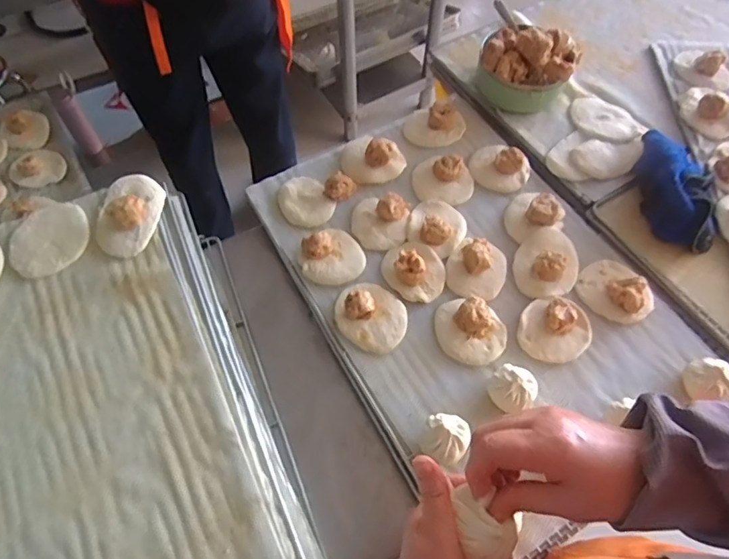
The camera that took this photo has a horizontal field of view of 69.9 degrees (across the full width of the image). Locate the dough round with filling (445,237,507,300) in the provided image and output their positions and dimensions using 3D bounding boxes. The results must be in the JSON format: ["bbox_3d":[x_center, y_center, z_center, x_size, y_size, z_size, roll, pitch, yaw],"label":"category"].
[{"bbox_3d":[0.150,-0.018,0.688,0.077,0.028,0.082,0,60,0],"label":"dough round with filling"}]

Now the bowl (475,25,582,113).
[{"bbox_3d":[0.258,-0.346,0.821,0.145,0.110,0.139,0,60,0],"label":"bowl"}]

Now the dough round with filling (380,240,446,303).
[{"bbox_3d":[0.067,-0.018,0.687,0.075,0.029,0.090,-36,67,-19],"label":"dough round with filling"}]

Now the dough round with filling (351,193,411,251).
[{"bbox_3d":[0.022,-0.085,0.725,0.078,0.032,0.075,0,60,0],"label":"dough round with filling"}]

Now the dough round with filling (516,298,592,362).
[{"bbox_3d":[0.240,0.057,0.646,0.086,0.041,0.079,0,60,0],"label":"dough round with filling"}]

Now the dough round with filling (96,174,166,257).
[{"bbox_3d":[-0.294,-0.086,0.643,0.073,0.039,0.121,-5,61,-3],"label":"dough round with filling"}]

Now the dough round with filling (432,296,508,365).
[{"bbox_3d":[0.131,0.061,0.647,0.090,0.034,0.072,28,64,15],"label":"dough round with filling"}]

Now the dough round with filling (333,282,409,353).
[{"bbox_3d":[0.010,0.040,0.655,0.084,0.040,0.097,-38,67,-19],"label":"dough round with filling"}]

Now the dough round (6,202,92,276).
[{"bbox_3d":[-0.383,-0.050,0.633,0.093,0.012,0.089,-19,62,-11],"label":"dough round"}]

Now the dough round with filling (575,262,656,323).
[{"bbox_3d":[0.330,0.011,0.676,0.091,0.028,0.077,36,67,18],"label":"dough round with filling"}]

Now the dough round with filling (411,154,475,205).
[{"bbox_3d":[0.117,-0.151,0.768,0.089,0.027,0.074,4,61,2],"label":"dough round with filling"}]

